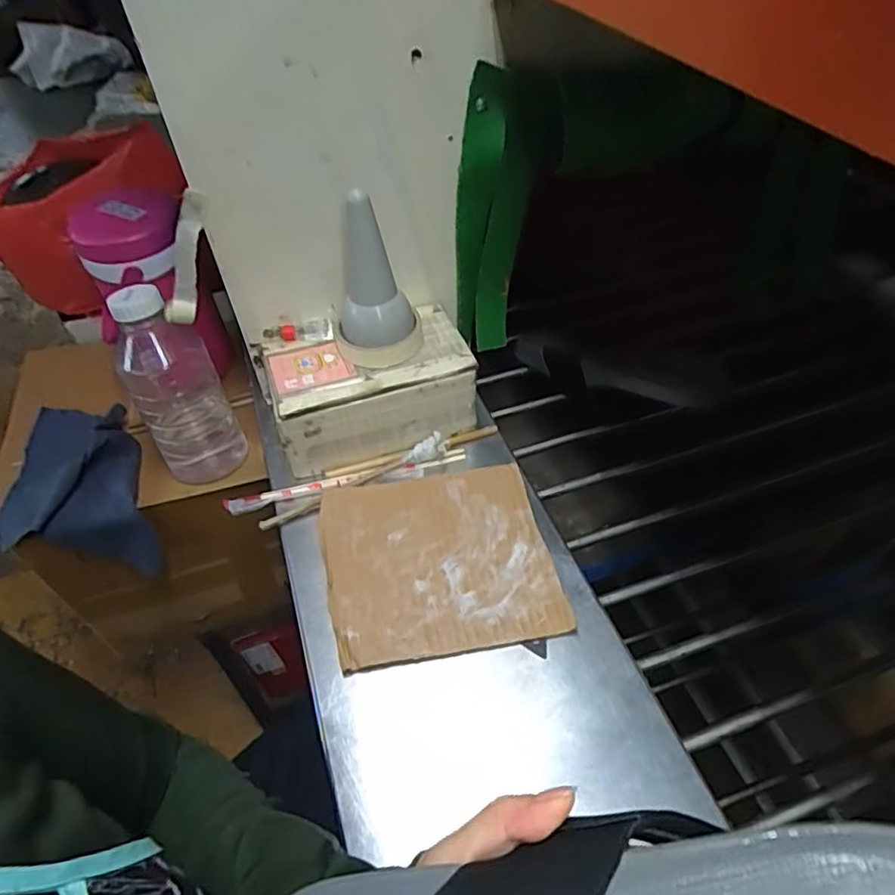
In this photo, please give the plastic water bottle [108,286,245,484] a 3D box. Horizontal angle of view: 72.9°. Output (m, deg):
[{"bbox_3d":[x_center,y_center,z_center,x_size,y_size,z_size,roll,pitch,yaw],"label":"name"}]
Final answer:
[{"bbox_3d":[-0.286,-0.065,0.656,0.085,0.223,0.090,-18,50,-14],"label":"plastic water bottle"}]

